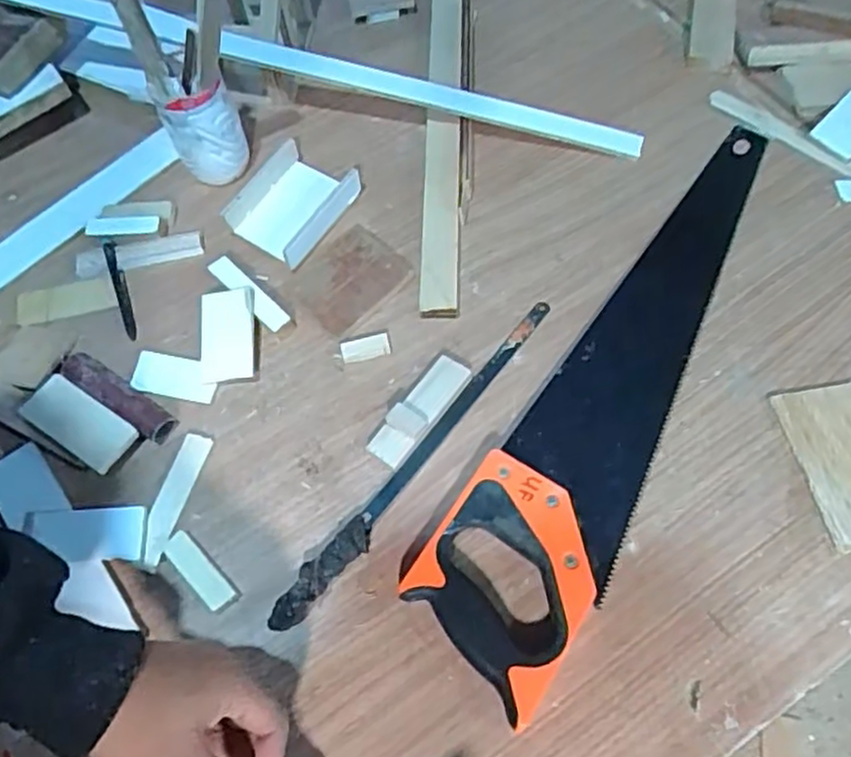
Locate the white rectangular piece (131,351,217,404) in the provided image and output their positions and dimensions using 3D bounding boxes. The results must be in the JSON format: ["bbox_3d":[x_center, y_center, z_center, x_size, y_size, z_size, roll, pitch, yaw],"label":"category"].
[{"bbox_3d":[-0.200,-0.002,0.569,0.070,0.004,0.035,12,66,9],"label":"white rectangular piece"}]

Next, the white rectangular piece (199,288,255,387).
[{"bbox_3d":[-0.160,-0.034,0.576,0.044,0.007,0.075,-4,77,1],"label":"white rectangular piece"}]

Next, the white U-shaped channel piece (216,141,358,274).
[{"bbox_3d":[-0.121,-0.155,0.628,0.091,0.021,0.099,30,70,16],"label":"white U-shaped channel piece"}]

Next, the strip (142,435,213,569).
[{"bbox_3d":[-0.187,0.088,0.524,0.021,0.006,0.102,12,66,9],"label":"strip"}]

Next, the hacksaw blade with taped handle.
[{"bbox_3d":[-0.002,0.052,0.524,0.024,0.019,0.312,35,71,18],"label":"hacksaw blade with taped handle"}]

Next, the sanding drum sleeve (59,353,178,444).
[{"bbox_3d":[-0.242,0.013,0.554,0.106,0.022,0.025,31,70,17],"label":"sanding drum sleeve"}]

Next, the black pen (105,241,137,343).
[{"bbox_3d":[-0.260,-0.076,0.607,0.012,0.011,0.097,-21,65,-6],"label":"black pen"}]

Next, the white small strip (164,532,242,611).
[{"bbox_3d":[-0.158,0.136,0.499,0.063,0.008,0.021,40,73,19],"label":"white small strip"}]

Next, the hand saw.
[{"bbox_3d":[0.168,-0.009,0.539,0.113,0.025,0.498,33,71,17],"label":"hand saw"}]

